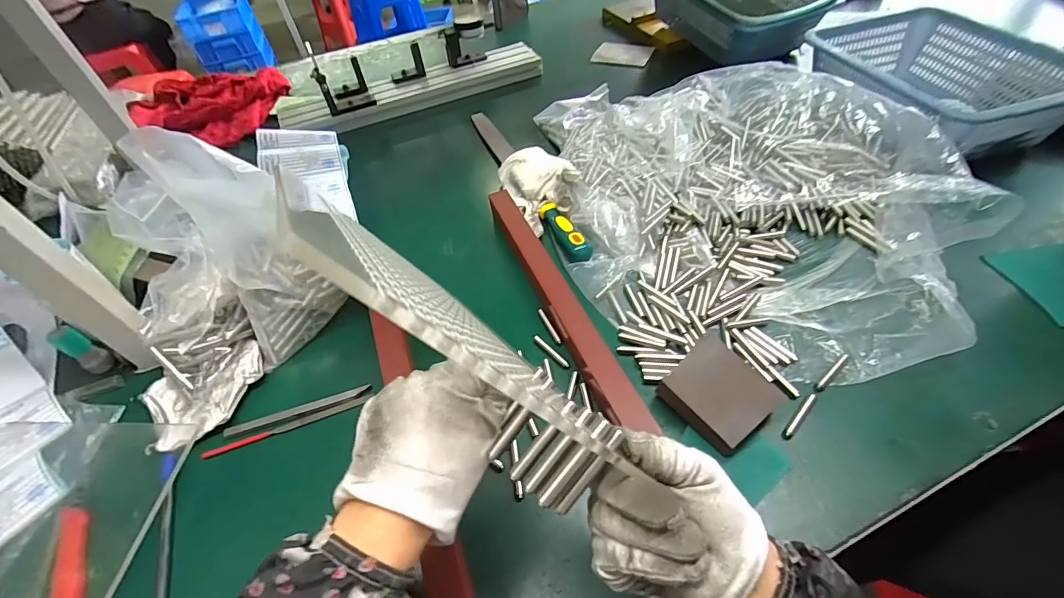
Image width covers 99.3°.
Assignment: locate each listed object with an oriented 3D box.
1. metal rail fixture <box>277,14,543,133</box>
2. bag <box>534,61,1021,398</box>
[{"bbox_3d":[-0.213,-0.396,0.813,0.470,0.101,0.106,-27,52,-13],"label":"metal rail fixture"},{"bbox_3d":[0.244,-0.165,0.542,0.423,0.115,0.541,-8,50,3],"label":"bag"}]

